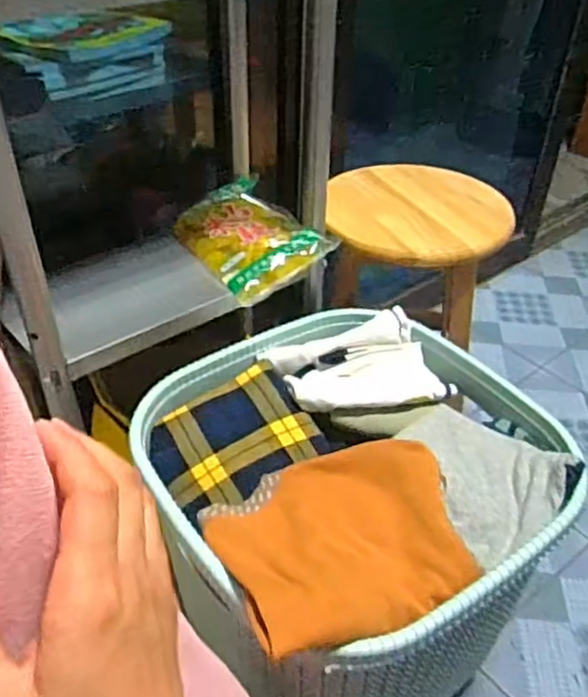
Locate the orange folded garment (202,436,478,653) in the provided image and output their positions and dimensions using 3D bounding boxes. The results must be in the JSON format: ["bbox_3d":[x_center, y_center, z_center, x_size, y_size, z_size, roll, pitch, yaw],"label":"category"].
[{"bbox_3d":[0.044,0.162,0.620,0.219,0.045,0.184,-16,42,-20],"label":"orange folded garment"}]

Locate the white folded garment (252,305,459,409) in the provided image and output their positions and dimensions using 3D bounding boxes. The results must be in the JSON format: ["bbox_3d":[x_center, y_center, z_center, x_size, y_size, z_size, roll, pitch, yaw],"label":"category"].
[{"bbox_3d":[0.079,0.026,0.824,0.202,0.049,0.131,-13,41,-17],"label":"white folded garment"}]

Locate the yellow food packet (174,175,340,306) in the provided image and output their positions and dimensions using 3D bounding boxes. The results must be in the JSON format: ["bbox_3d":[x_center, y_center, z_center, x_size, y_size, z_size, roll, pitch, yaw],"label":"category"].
[{"bbox_3d":[-0.059,-0.144,0.879,0.143,0.049,0.183,-25,46,-29],"label":"yellow food packet"}]

